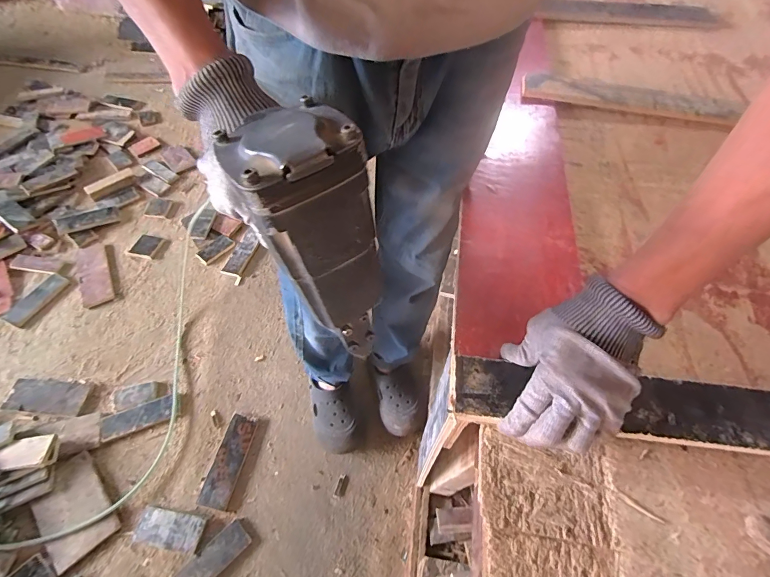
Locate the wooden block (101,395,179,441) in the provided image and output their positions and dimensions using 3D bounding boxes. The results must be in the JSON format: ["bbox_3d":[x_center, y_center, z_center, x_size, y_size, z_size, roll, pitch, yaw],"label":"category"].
[{"bbox_3d":[-0.637,0.334,1.010,0.189,0.010,0.066,-17,58,-13],"label":"wooden block"}]

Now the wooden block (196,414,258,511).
[{"bbox_3d":[-0.382,0.419,0.948,0.072,0.011,0.208,11,56,5],"label":"wooden block"}]

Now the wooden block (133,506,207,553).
[{"bbox_3d":[-0.483,0.540,0.867,0.145,0.012,0.070,9,56,4],"label":"wooden block"}]

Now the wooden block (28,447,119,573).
[{"bbox_3d":[-0.717,0.501,0.883,0.137,0.018,0.208,-36,65,-24],"label":"wooden block"}]

